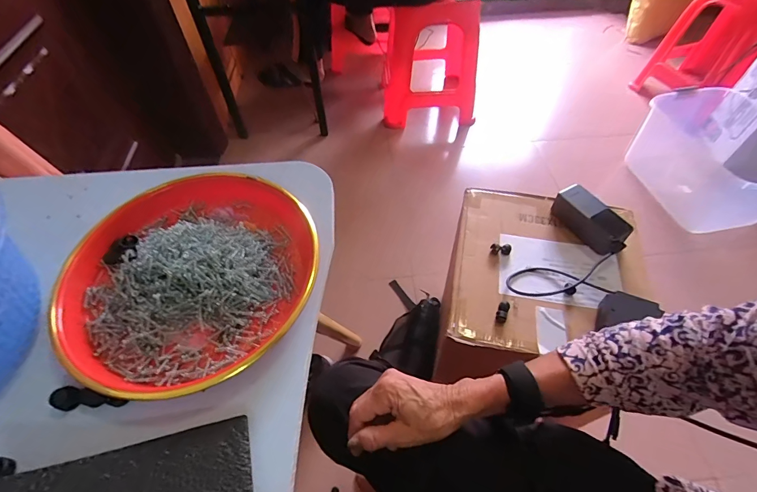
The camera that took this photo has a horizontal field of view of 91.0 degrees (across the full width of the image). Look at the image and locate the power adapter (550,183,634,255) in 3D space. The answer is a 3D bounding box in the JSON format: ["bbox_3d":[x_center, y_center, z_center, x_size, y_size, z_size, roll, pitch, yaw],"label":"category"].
[{"bbox_3d":[0.381,-0.045,0.668,0.056,0.058,0.138,-27,58,-18],"label":"power adapter"}]

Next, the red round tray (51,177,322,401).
[{"bbox_3d":[-0.167,0.020,0.335,0.197,0.032,0.216,-1,54,1],"label":"red round tray"}]

